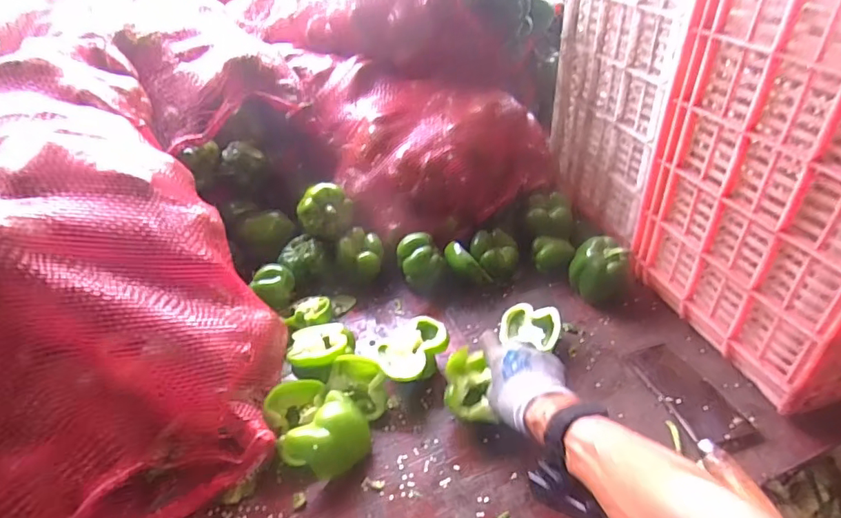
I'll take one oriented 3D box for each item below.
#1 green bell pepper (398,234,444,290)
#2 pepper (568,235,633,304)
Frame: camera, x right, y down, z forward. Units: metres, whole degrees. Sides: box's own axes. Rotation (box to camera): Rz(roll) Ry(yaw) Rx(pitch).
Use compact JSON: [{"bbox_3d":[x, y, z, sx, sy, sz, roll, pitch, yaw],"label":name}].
[{"bbox_3d":[0.000,0.003,0.755,0.067,0.058,0.066,-6,39,-5],"label":"green bell pepper"},{"bbox_3d":[0.256,0.010,0.731,0.082,0.070,0.084,16,42,20],"label":"pepper"}]

